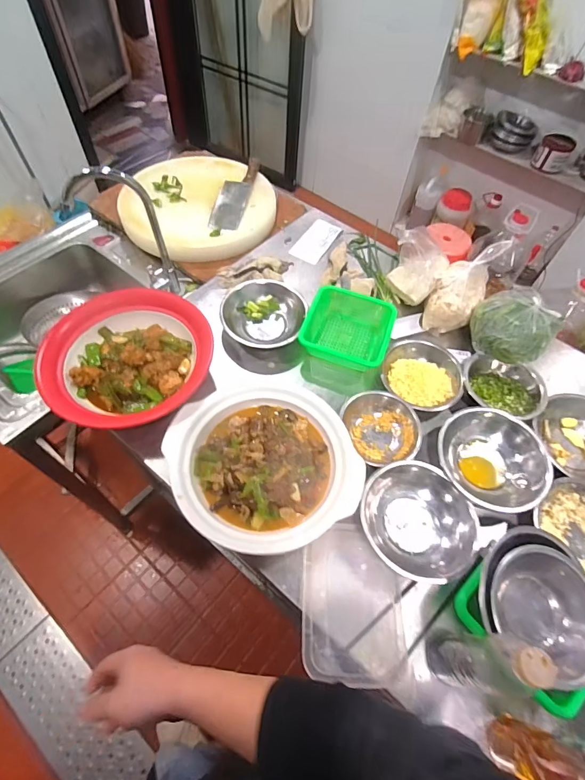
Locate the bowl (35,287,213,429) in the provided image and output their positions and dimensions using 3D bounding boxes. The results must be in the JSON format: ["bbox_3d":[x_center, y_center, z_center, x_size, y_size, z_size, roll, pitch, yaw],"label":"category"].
[{"bbox_3d":[-0.303,-0.071,0.738,0.286,0.068,0.272,2,58,-3],"label":"bowl"}]

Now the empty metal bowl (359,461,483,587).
[{"bbox_3d":[0.197,0.204,0.625,0.176,0.057,0.161,2,58,-3],"label":"empty metal bowl"}]

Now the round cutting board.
[{"bbox_3d":[-0.244,-0.500,1.093,0.383,0.084,0.432,-39,68,-24],"label":"round cutting board"}]

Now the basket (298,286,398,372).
[{"bbox_3d":[0.116,-0.133,0.838,0.174,0.068,0.190,14,58,5],"label":"basket"}]

